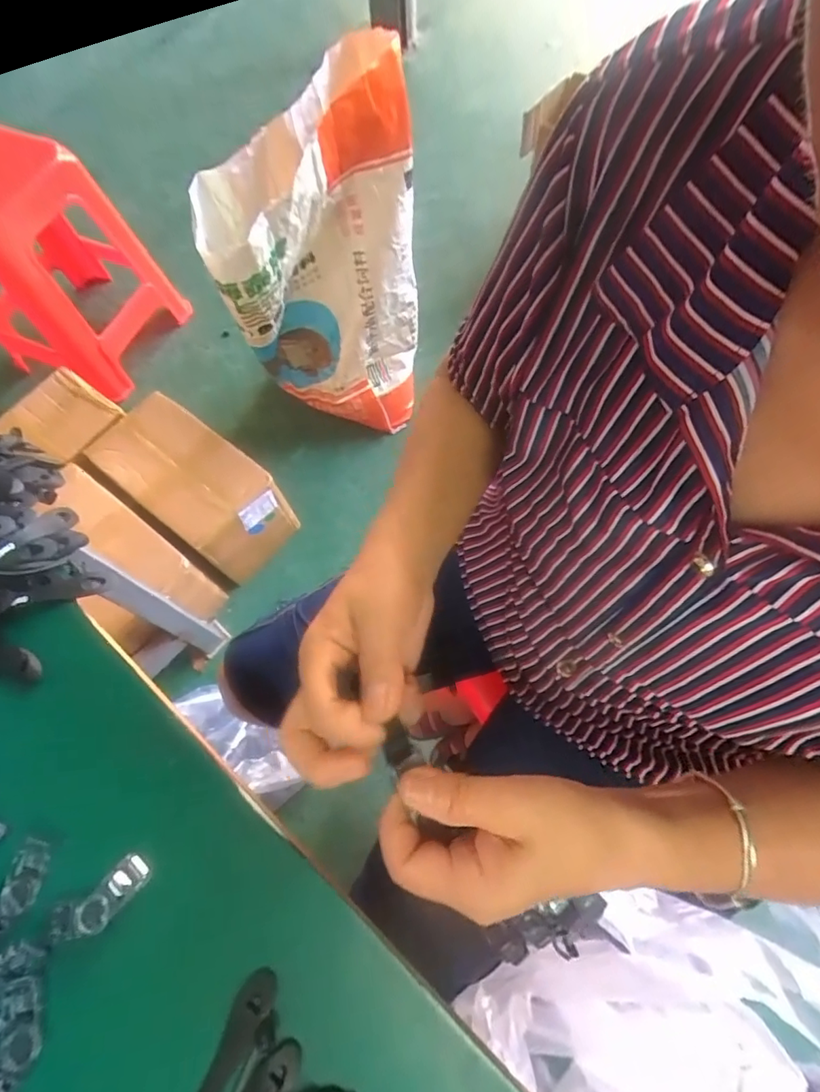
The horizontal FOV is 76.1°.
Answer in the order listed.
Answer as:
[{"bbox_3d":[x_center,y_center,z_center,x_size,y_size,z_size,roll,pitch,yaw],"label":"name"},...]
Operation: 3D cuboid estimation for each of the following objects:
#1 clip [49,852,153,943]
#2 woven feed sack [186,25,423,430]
[{"bbox_3d":[-0.177,0.202,0.295,0.060,0.008,0.023,-35,70,-11],"label":"clip"},{"bbox_3d":[-0.165,-0.500,1.020,0.360,0.682,0.245,-11,67,-1],"label":"woven feed sack"}]

